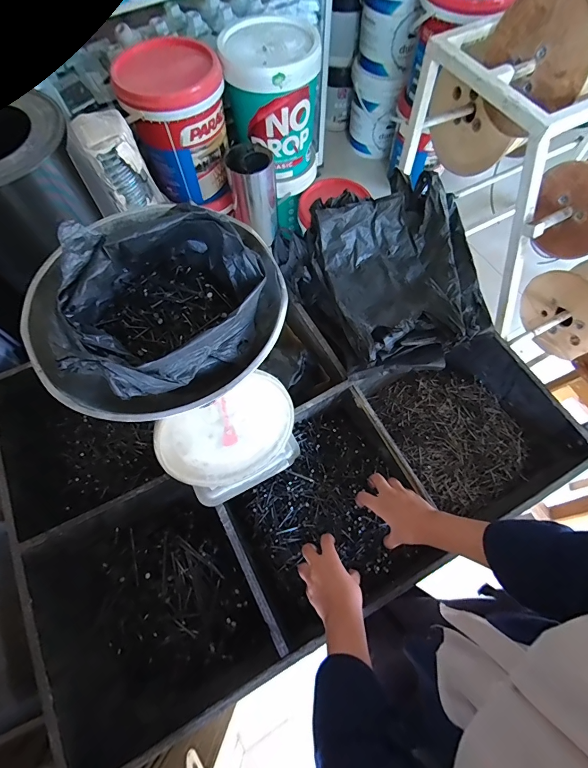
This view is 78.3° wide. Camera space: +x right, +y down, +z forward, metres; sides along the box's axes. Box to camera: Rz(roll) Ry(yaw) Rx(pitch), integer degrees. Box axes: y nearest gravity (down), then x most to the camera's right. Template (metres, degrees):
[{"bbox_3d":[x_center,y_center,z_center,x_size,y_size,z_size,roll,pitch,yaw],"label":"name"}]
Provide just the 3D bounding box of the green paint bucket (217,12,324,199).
[{"bbox_3d":[-0.071,-0.944,1.284,0.290,0.414,0.312,0,66,1],"label":"green paint bucket"}]

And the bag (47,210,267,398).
[{"bbox_3d":[-0.125,-0.076,0.332,0.160,0.093,0.172,36,71,15],"label":"bag"}]

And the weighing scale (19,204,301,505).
[{"bbox_3d":[-0.125,-0.024,0.454,0.229,0.349,0.256,-23,68,-9],"label":"weighing scale"}]

